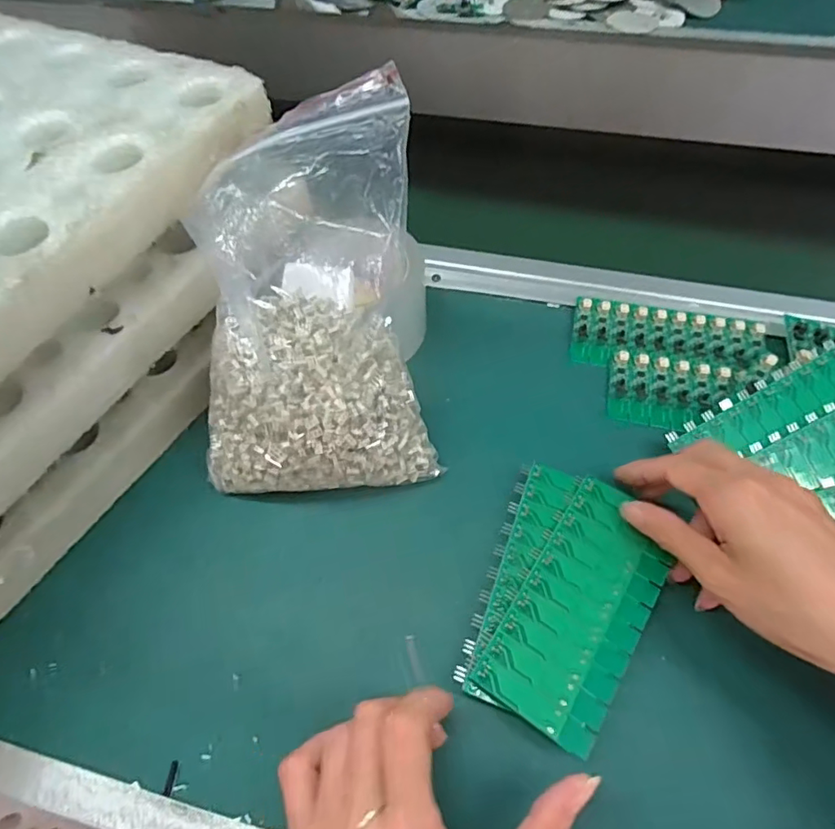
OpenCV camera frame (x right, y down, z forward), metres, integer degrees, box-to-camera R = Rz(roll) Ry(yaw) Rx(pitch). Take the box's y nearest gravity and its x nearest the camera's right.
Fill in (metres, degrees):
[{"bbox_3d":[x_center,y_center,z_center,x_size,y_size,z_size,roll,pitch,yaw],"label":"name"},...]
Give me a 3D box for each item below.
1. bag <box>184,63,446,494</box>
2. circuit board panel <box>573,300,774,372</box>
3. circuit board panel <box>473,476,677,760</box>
[{"bbox_3d":[-0.066,-0.056,0.306,0.137,0.174,0.156,-6,58,-2],"label":"bag"},{"bbox_3d":[0.187,-0.055,0.391,0.135,0.011,0.055,9,59,8],"label":"circuit board panel"},{"bbox_3d":[0.091,0.099,0.284,0.062,0.004,0.136,27,60,17],"label":"circuit board panel"}]

